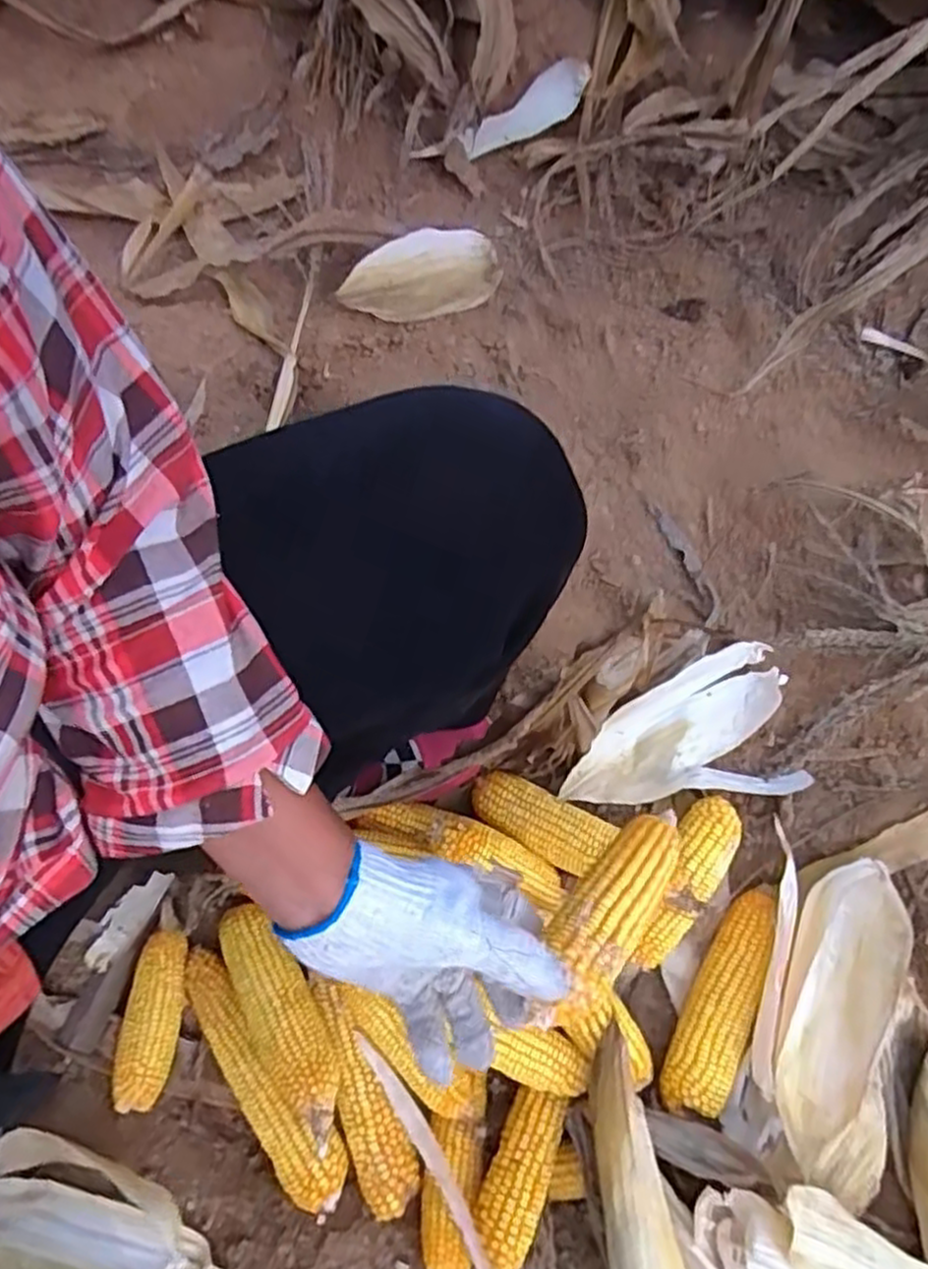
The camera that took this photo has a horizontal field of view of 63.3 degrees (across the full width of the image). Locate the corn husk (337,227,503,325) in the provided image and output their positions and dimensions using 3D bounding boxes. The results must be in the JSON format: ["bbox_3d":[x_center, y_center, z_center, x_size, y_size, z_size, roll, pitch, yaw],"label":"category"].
[{"bbox_3d":[-0.039,-0.414,0.870,0.213,0.061,0.077,-23,74,-22],"label":"corn husk"}]

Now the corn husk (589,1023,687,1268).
[{"bbox_3d":[0.122,0.423,0.537,0.060,0.063,0.243,-12,73,-8],"label":"corn husk"}]

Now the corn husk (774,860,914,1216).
[{"bbox_3d":[0.306,0.314,0.621,0.104,0.054,0.245,18,71,2],"label":"corn husk"}]

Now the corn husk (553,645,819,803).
[{"bbox_3d":[0.198,0.082,0.670,0.214,0.072,0.121,-2,72,-4],"label":"corn husk"}]

